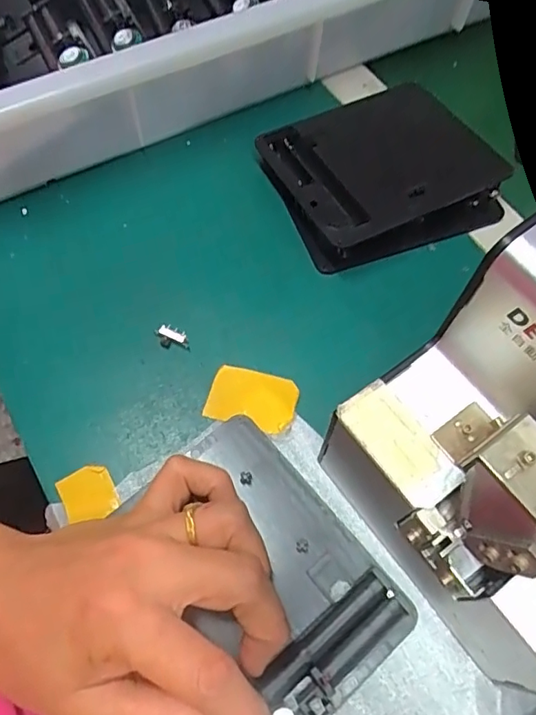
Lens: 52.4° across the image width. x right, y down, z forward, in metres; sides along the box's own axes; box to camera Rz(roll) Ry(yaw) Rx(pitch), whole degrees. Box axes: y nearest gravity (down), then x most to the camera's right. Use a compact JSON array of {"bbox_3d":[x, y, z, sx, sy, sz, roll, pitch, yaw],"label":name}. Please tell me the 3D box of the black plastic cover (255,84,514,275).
[{"bbox_3d":[0.072,-0.117,0.349,0.127,0.027,0.124,-22,67,-10],"label":"black plastic cover"}]

